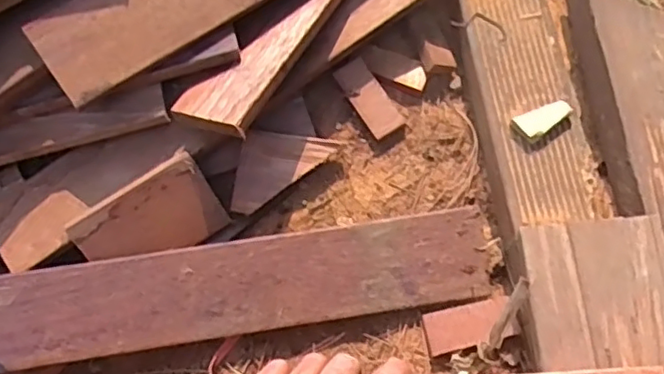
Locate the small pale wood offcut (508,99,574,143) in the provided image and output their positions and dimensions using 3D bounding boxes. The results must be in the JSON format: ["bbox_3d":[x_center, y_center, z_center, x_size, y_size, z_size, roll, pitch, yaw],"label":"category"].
[{"bbox_3d":[0.152,-0.047,0.446,0.042,0.011,0.020,-24,72,-5],"label":"small pale wood offcut"}]

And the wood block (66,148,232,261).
[{"bbox_3d":[-0.132,0.026,0.455,0.097,0.011,0.063,-33,116,-5],"label":"wood block"}]

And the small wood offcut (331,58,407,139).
[{"bbox_3d":[0.029,-0.070,0.494,0.028,0.013,0.064,-32,84,-8],"label":"small wood offcut"}]

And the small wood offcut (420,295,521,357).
[{"bbox_3d":[0.098,0.098,0.439,0.063,0.012,0.029,-14,70,-3],"label":"small wood offcut"}]

